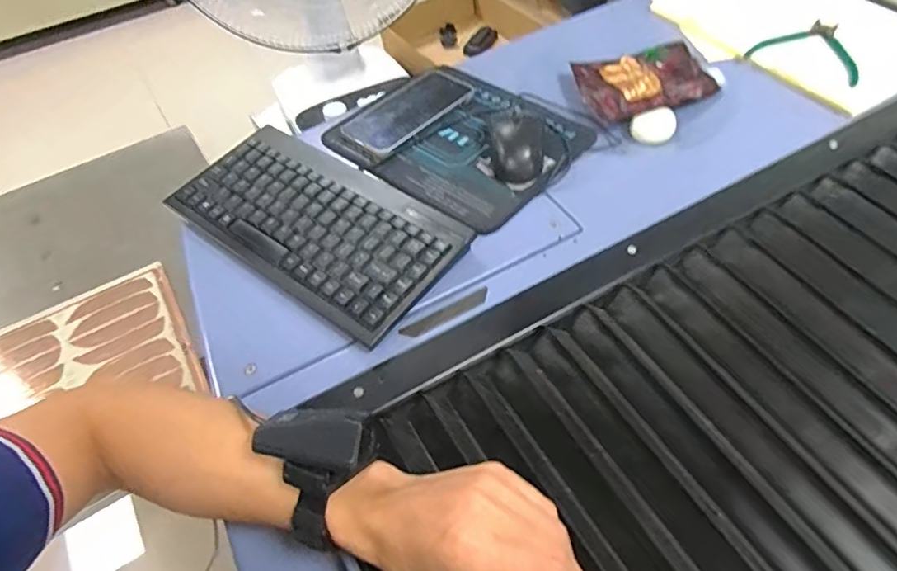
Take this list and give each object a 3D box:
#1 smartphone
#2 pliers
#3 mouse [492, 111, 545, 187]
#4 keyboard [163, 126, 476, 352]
[{"bbox_3d":[-0.046,-0.211,0.640,0.082,0.015,0.155,36,64,25],"label":"smartphone"},{"bbox_3d":[0.456,-0.302,0.672,0.123,0.010,0.125,29,61,22],"label":"pliers"},{"bbox_3d":[0.073,-0.154,0.576,0.056,0.035,0.096,-2,55,2],"label":"mouse"},{"bbox_3d":[-0.134,-0.063,0.523,0.287,0.028,0.144,30,61,22],"label":"keyboard"}]

